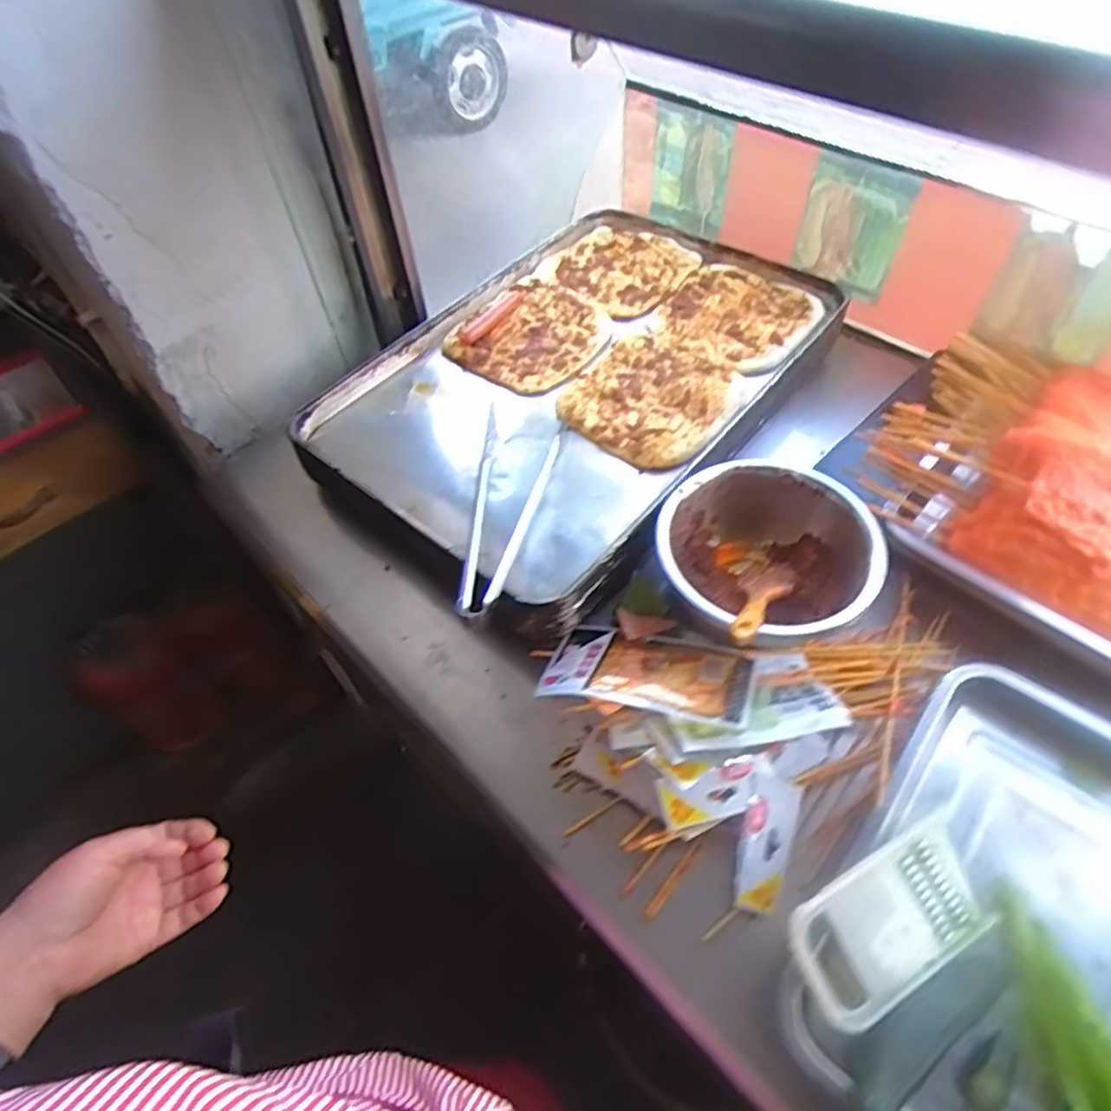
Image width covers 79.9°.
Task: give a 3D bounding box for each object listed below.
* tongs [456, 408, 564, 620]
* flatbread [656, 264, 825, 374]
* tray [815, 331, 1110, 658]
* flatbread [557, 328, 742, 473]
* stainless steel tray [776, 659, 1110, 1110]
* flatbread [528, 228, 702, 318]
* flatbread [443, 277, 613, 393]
[{"bbox_3d":[-0.052,-0.038,0.641,0.077,0.050,0.255,7,54,7],"label":"tongs"},{"bbox_3d":[0.228,-0.305,0.839,0.180,0.014,0.180,35,62,25],"label":"flatbread"},{"bbox_3d":[0.476,-0.090,0.654,0.329,0.089,0.322,-38,60,-23],"label":"tray"},{"bbox_3d":[0.111,-0.185,0.752,0.179,0.017,0.191,33,61,24],"label":"flatbread"},{"bbox_3d":[0.353,0.272,0.471,0.275,0.059,0.370,33,61,24],"label":"stainless steel tray"},{"bbox_3d":[0.086,-0.395,0.912,0.176,0.010,0.171,33,61,24],"label":"flatbread"},{"bbox_3d":[-0.024,-0.277,0.837,0.164,0.011,0.188,33,61,24],"label":"flatbread"}]

